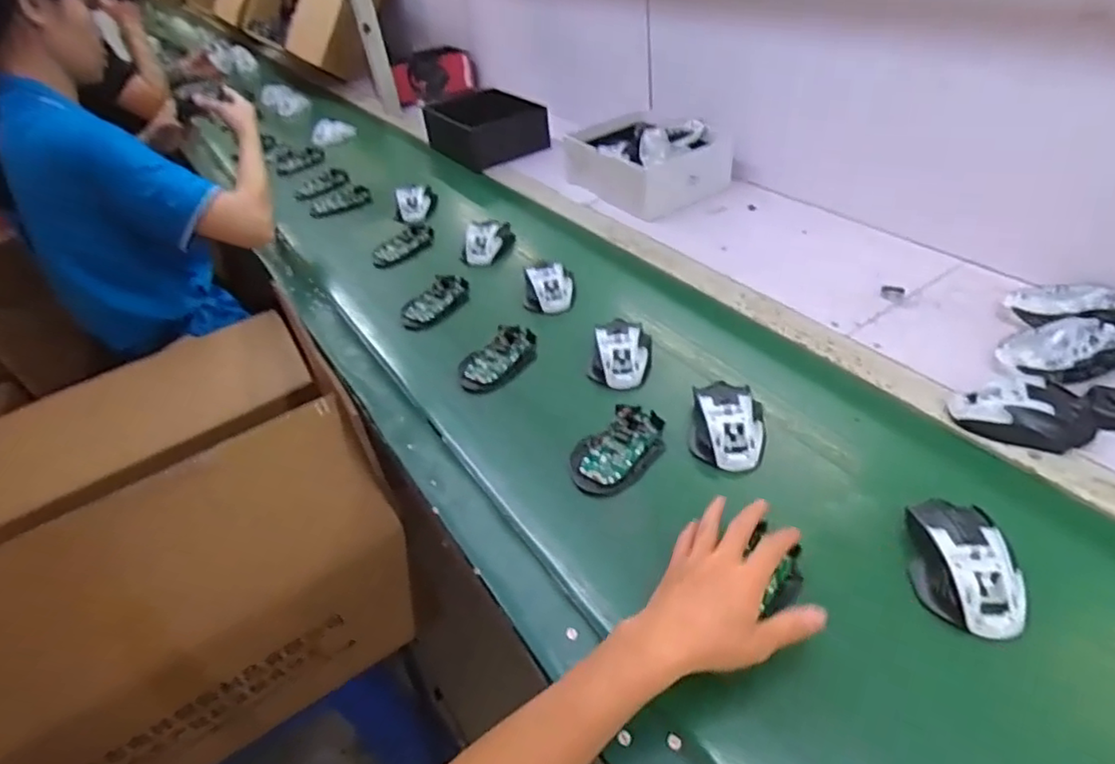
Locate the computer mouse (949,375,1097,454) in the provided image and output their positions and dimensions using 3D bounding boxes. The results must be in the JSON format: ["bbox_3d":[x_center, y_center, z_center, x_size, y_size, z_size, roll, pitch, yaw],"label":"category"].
[{"bbox_3d":[0.447,0.024,0.608,0.112,0.038,0.075,15,45,25],"label":"computer mouse"}]

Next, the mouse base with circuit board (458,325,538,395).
[{"bbox_3d":[-0.073,-0.031,0.788,0.117,0.018,0.070,-35,47,-29],"label":"mouse base with circuit board"}]

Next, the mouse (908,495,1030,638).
[{"bbox_3d":[0.320,0.143,0.497,0.066,0.037,0.101,3,41,12],"label":"mouse"}]

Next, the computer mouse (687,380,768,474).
[{"bbox_3d":[0.174,0.038,0.645,0.071,0.033,0.103,3,41,13],"label":"computer mouse"}]

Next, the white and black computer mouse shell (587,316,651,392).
[{"bbox_3d":[0.076,-0.036,0.748,0.067,0.035,0.090,4,41,14],"label":"white and black computer mouse shell"}]

